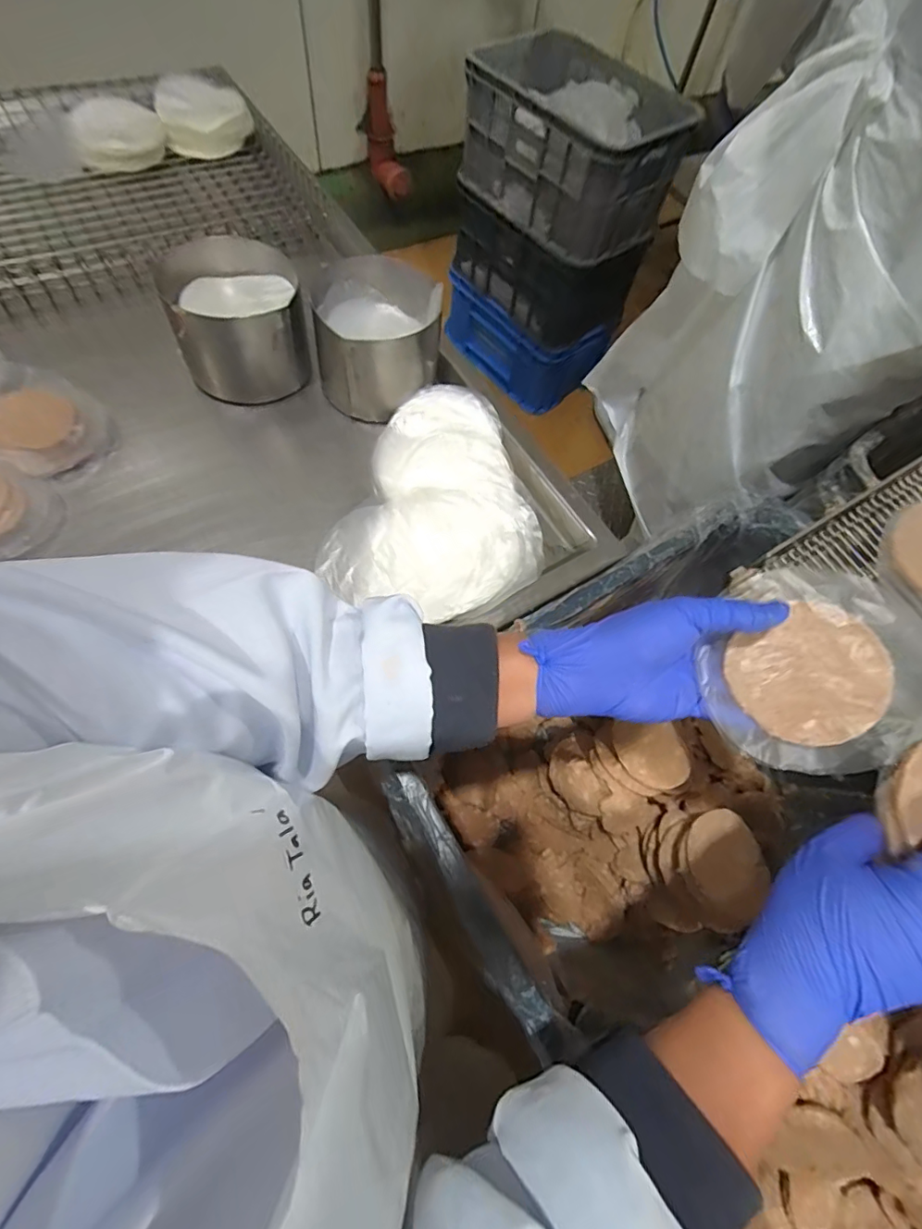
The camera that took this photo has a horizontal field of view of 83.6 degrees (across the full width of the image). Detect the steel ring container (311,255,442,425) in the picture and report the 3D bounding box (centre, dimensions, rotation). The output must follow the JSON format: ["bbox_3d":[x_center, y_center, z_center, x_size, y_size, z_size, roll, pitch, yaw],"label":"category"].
[{"bbox_3d":[-0.095,-0.321,0.600,0.138,0.093,0.154,1,65,-5],"label":"steel ring container"}]

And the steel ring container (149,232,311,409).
[{"bbox_3d":[-0.251,-0.331,0.587,0.138,0.102,0.131,-14,67,-11],"label":"steel ring container"}]

